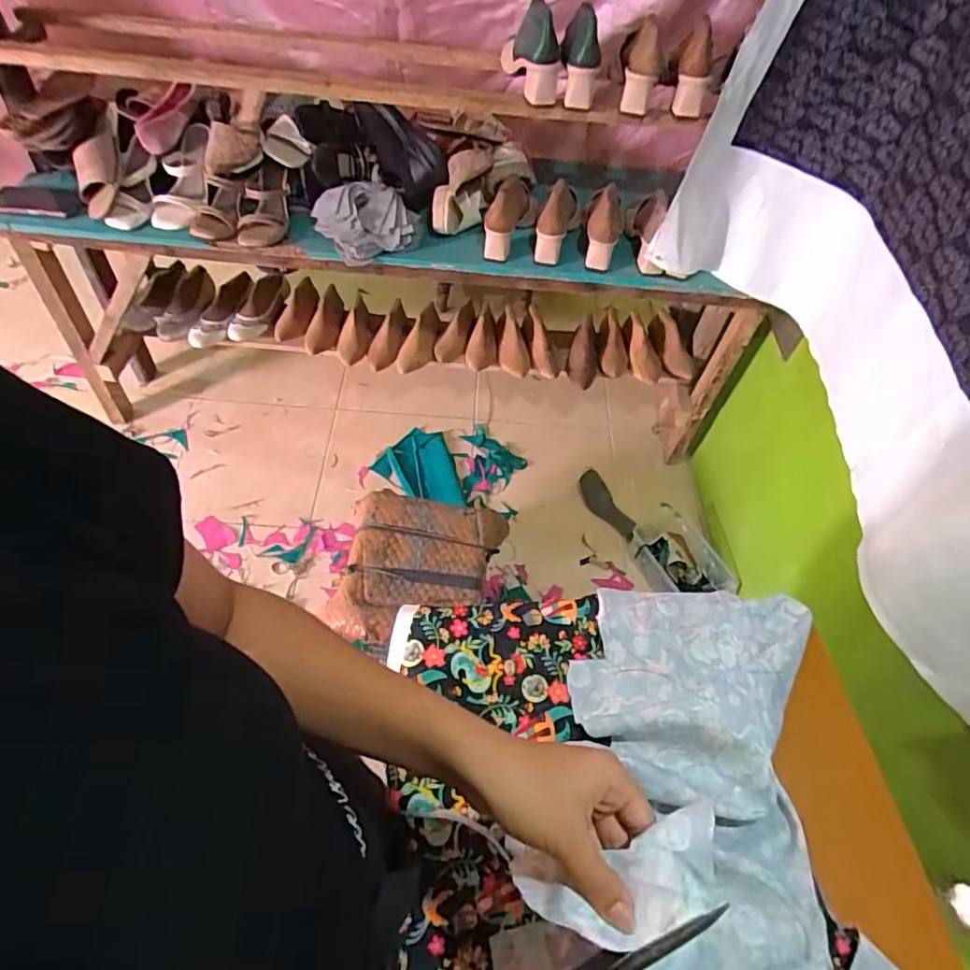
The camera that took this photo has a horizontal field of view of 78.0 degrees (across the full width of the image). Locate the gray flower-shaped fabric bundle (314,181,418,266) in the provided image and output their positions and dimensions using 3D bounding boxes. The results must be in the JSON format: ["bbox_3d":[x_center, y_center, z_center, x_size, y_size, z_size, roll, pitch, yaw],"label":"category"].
[{"bbox_3d":[-0.229,-0.515,1.163,0.195,0.085,0.162,-3,56,-8],"label":"gray flower-shaped fabric bundle"}]

